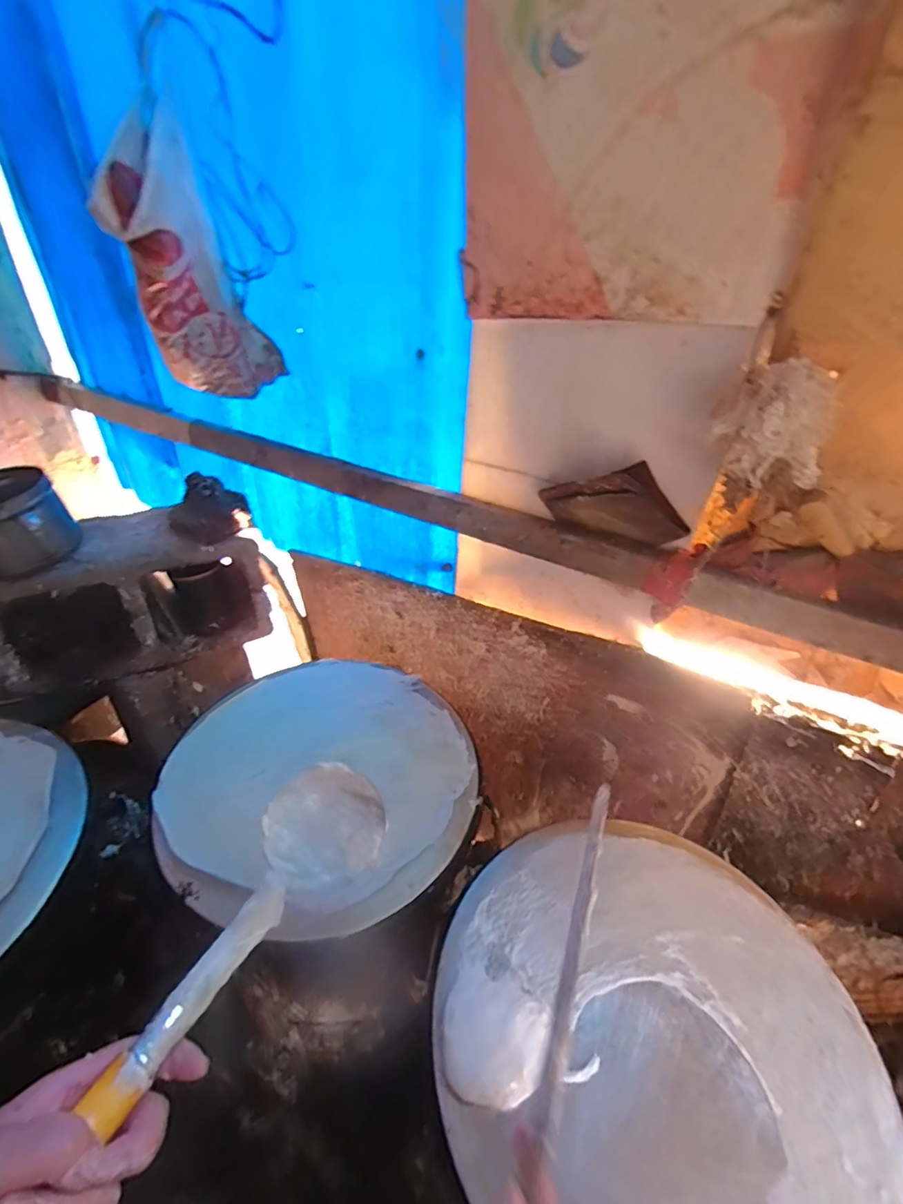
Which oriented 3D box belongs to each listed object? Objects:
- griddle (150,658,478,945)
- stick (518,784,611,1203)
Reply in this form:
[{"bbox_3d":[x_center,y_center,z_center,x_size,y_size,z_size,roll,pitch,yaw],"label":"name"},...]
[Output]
[{"bbox_3d":[-0.152,0.205,0.636,0.350,0.039,0.350,2,37,-2],"label":"griddle"},{"bbox_3d":[0.065,0.326,0.347,0.014,0.018,0.403,14,61,13],"label":"stick"}]

